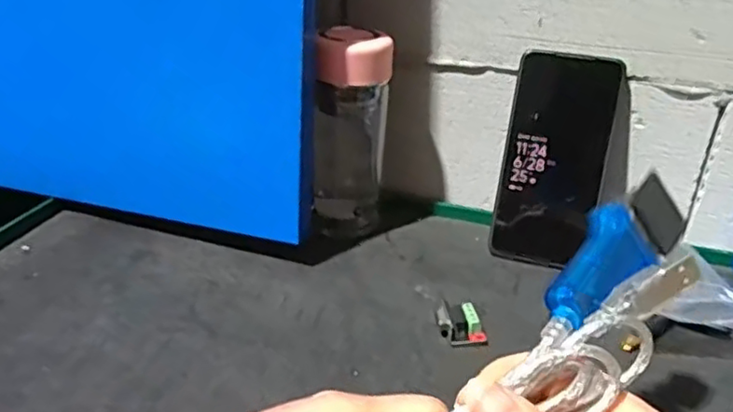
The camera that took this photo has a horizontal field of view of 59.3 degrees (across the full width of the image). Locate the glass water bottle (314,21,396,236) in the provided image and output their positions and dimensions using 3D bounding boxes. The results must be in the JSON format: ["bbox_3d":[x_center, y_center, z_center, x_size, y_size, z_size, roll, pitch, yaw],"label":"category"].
[{"bbox_3d":[-0.012,-0.052,0.504,0.055,0.162,0.056,2,26,-3],"label":"glass water bottle"}]

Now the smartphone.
[{"bbox_3d":[0.145,-0.034,0.497,0.078,0.161,0.005,11,10,9],"label":"smartphone"}]

